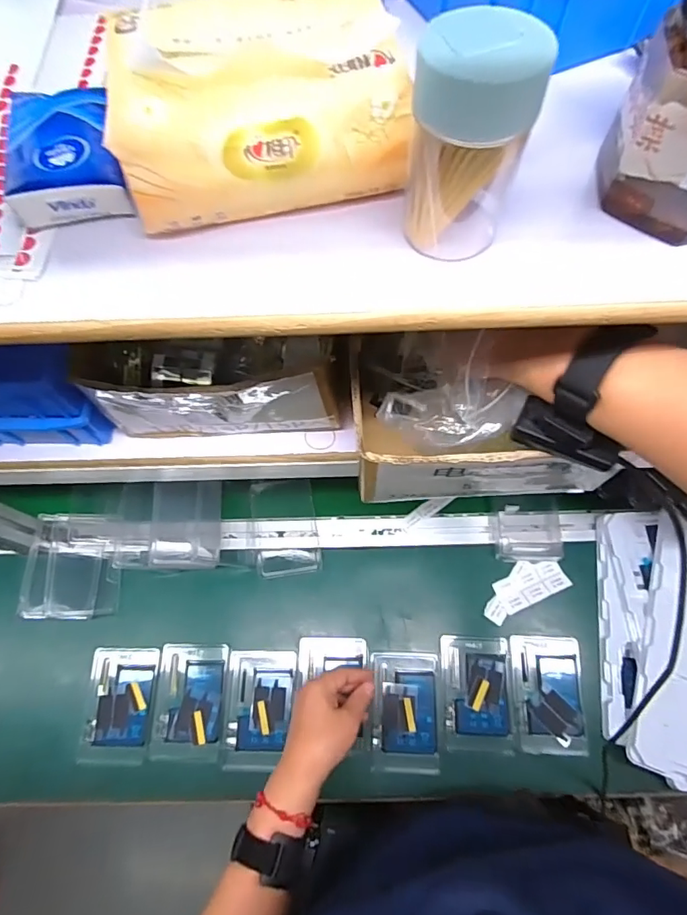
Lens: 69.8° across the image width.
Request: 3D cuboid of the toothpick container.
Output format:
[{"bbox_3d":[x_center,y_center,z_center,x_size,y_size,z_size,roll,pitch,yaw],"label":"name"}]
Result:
[{"bbox_3d":[0.051,-0.129,0.208,0.050,0.083,0.042,5,67,3],"label":"toothpick container"}]

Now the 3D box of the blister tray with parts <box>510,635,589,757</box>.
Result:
[{"bbox_3d":[0.255,0.292,0.608,0.082,0.009,0.131,2,67,2],"label":"blister tray with parts"}]

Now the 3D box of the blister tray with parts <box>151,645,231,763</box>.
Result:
[{"bbox_3d":[-0.188,0.301,0.610,0.086,0.006,0.129,-1,67,1],"label":"blister tray with parts"}]

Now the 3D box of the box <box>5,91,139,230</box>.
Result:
[{"bbox_3d":[-0.140,-0.153,0.248,0.052,0.022,0.066,-13,67,-5],"label":"box"}]

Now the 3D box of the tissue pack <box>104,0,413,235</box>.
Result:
[{"bbox_3d":[-0.040,-0.171,0.238,0.134,0.054,0.097,-11,67,-4],"label":"tissue pack"}]

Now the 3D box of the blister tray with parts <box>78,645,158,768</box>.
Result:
[{"bbox_3d":[-0.279,0.309,0.614,0.085,0.012,0.130,1,67,2],"label":"blister tray with parts"}]

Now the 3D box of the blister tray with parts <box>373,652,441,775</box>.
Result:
[{"bbox_3d":[0.076,0.310,0.605,0.081,0.011,0.130,1,67,2],"label":"blister tray with parts"}]

